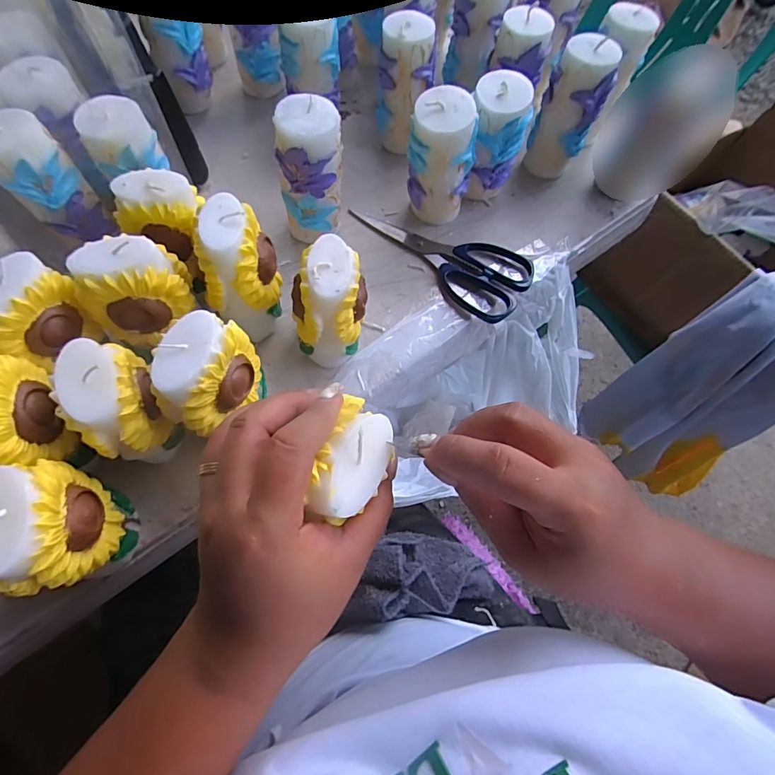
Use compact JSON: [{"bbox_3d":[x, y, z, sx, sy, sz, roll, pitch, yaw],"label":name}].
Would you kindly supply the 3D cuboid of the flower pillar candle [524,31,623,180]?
[{"bbox_3d":[0.172,-0.258,0.413,0.053,0.119,0.041,30,69,10],"label":"flower pillar candle"}]

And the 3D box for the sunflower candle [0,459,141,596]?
[{"bbox_3d":[-0.190,0.083,0.253,0.047,0.098,0.067,-15,68,-9],"label":"sunflower candle"}]

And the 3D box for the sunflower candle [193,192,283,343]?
[{"bbox_3d":[-0.109,-0.084,0.328,0.057,0.099,0.064,-13,68,-8],"label":"sunflower candle"}]

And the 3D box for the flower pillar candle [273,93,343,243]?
[{"bbox_3d":[-0.064,-0.174,0.365,0.051,0.112,0.044,-7,67,-6],"label":"flower pillar candle"}]

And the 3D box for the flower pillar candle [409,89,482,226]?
[{"bbox_3d":[0.043,-0.188,0.374,0.053,0.113,0.043,25,68,8],"label":"flower pillar candle"}]

